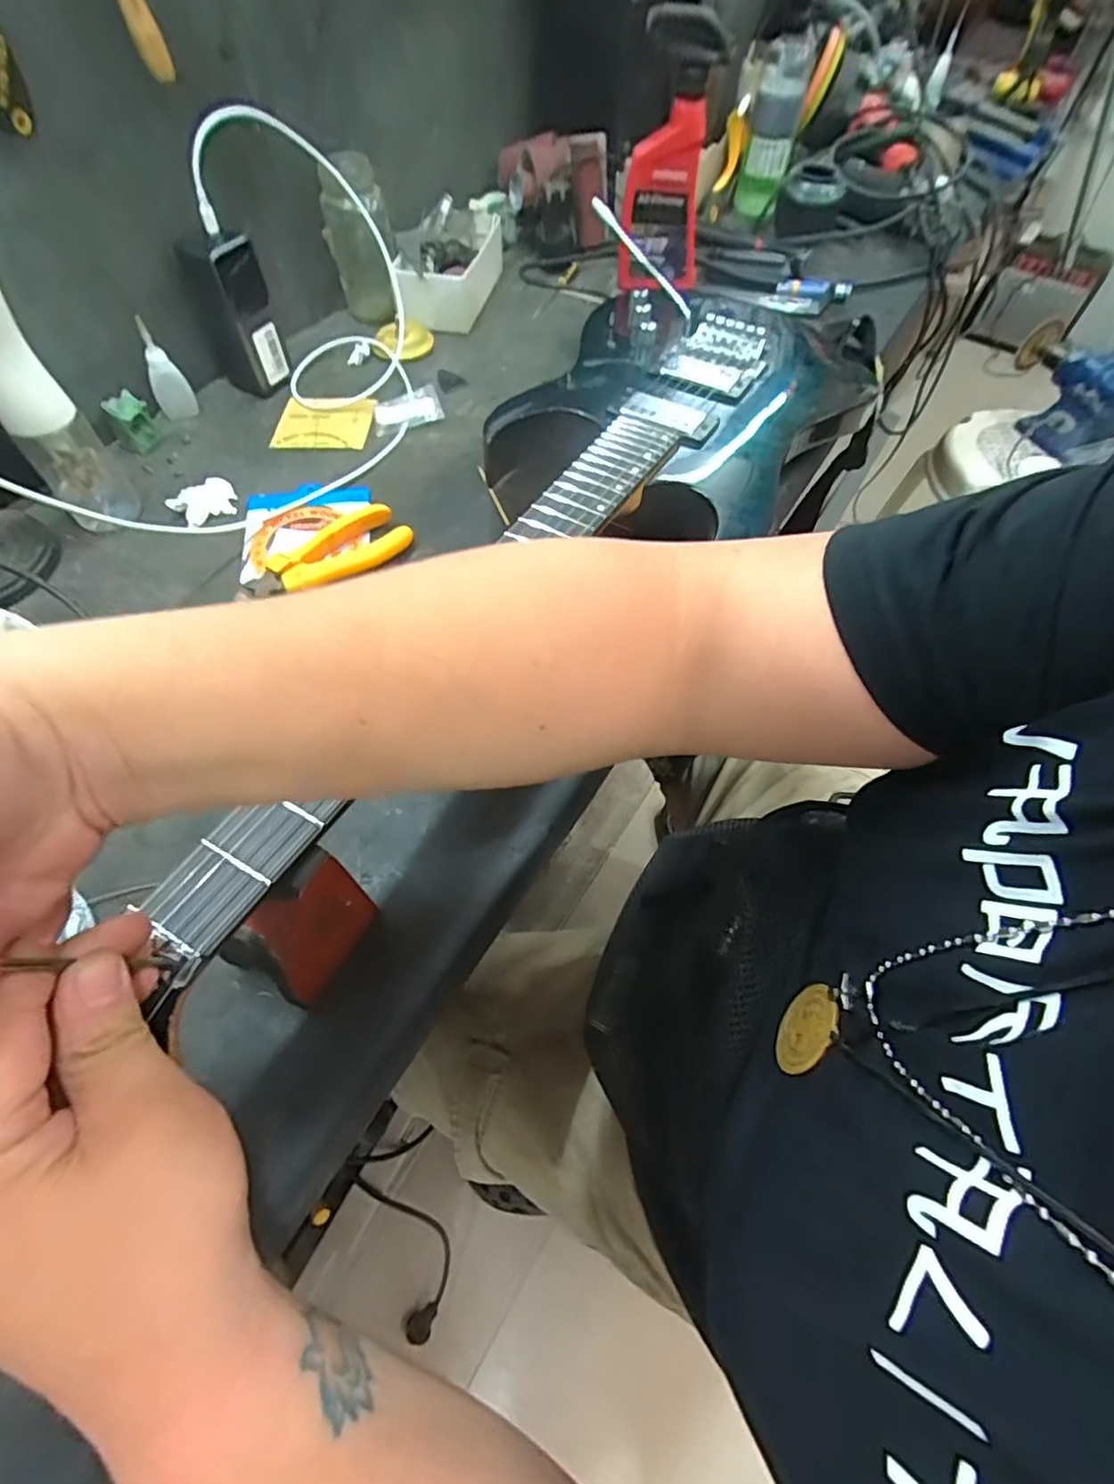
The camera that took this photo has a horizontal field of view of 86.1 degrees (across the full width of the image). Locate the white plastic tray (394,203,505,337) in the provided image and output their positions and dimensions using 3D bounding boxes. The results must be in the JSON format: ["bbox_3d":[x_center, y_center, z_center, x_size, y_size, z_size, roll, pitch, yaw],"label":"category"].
[{"bbox_3d":[-0.132,-0.593,0.743,0.111,0.055,0.189,6,60,3],"label":"white plastic tray"}]

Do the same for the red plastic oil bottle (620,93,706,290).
[{"bbox_3d":[0.133,-0.666,0.725,0.101,0.153,0.081,6,60,3],"label":"red plastic oil bottle"}]

